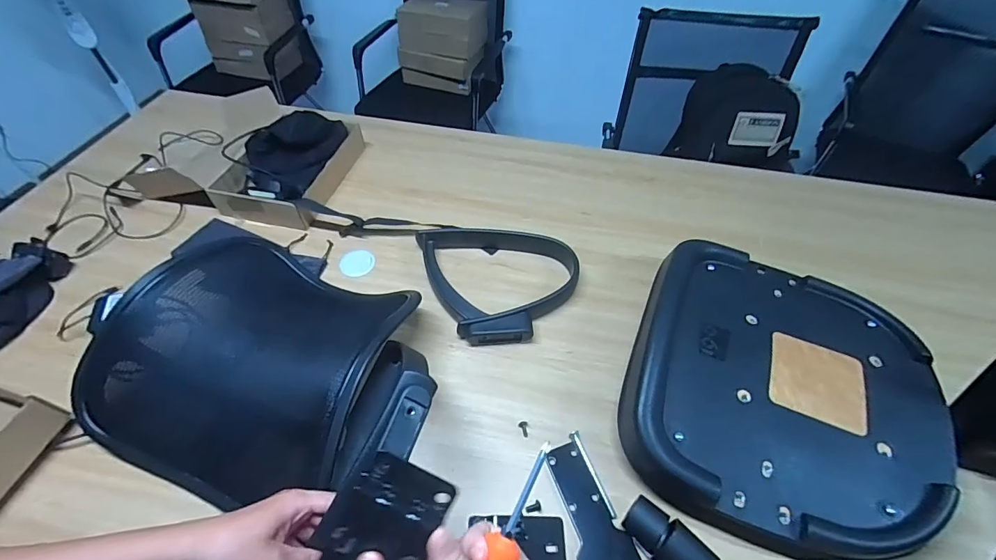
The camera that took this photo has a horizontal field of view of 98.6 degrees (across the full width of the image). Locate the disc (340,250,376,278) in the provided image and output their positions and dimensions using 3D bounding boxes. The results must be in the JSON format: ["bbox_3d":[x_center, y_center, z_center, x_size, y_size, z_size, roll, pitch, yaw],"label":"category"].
[{"bbox_3d":[-0.277,-0.034,0.847,0.063,0.008,0.073,2,51,1],"label":"disc"}]

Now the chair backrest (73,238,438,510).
[{"bbox_3d":[-0.359,0.104,0.643,0.418,0.132,0.359,14,52,10],"label":"chair backrest"}]

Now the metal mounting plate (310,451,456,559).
[{"bbox_3d":[-0.090,0.191,0.311,0.078,0.009,0.115,28,70,-3],"label":"metal mounting plate"}]

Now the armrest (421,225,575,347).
[{"bbox_3d":[0.006,-0.017,0.808,0.255,0.050,0.291,-22,54,-18],"label":"armrest"}]

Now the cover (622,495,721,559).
[{"bbox_3d":[0.213,0.326,0.531,0.049,0.052,0.117,-34,59,-25],"label":"cover"}]

